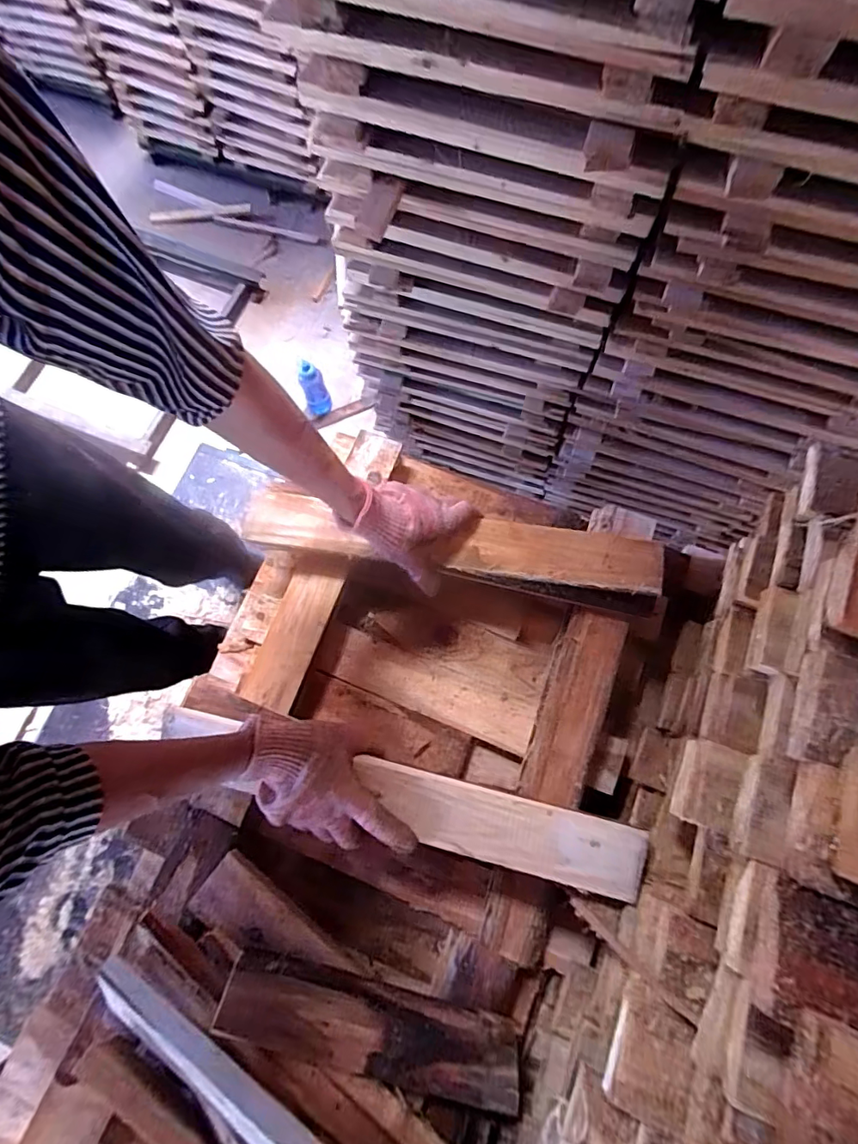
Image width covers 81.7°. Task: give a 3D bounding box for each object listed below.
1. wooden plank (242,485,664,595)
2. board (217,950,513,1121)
[{"bbox_3d":[0.021,-0.036,0.579,0.478,0.017,0.068,8,76,4],"label":"wooden plank"},{"bbox_3d":[-0.049,0.412,0.449,0.271,0.011,0.064,19,49,-4],"label":"board"}]

